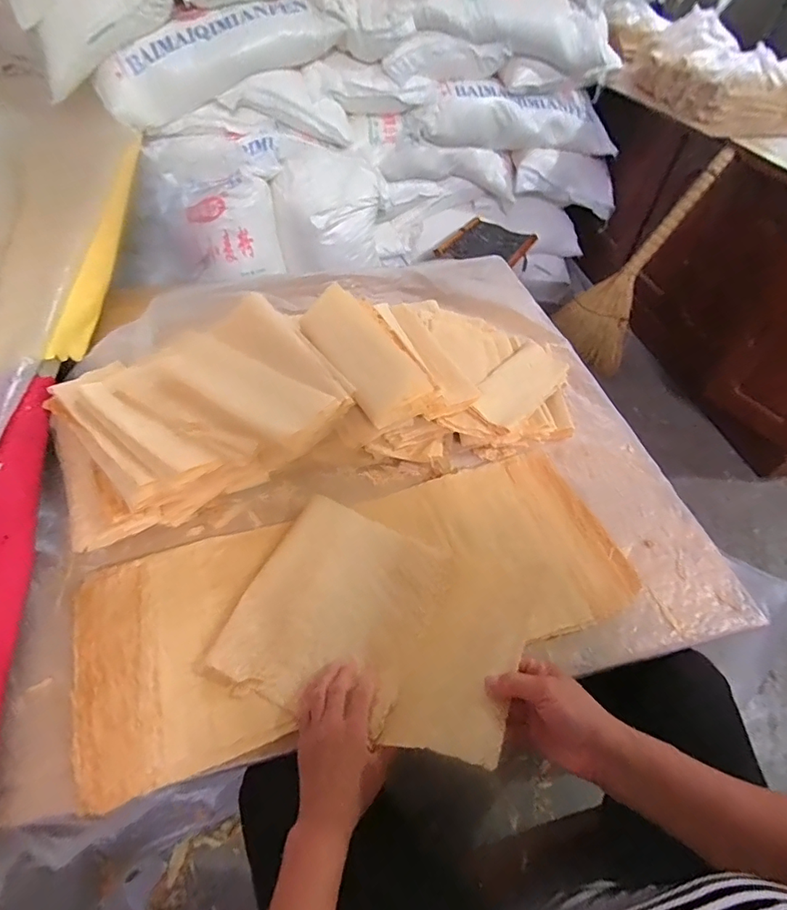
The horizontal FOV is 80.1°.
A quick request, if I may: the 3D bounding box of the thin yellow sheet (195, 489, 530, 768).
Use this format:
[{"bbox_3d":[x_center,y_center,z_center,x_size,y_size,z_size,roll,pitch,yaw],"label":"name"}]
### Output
[{"bbox_3d":[-0.018,0.183,0.565,0.324,0.123,0.262,20,53,12],"label":"thin yellow sheet"}]

